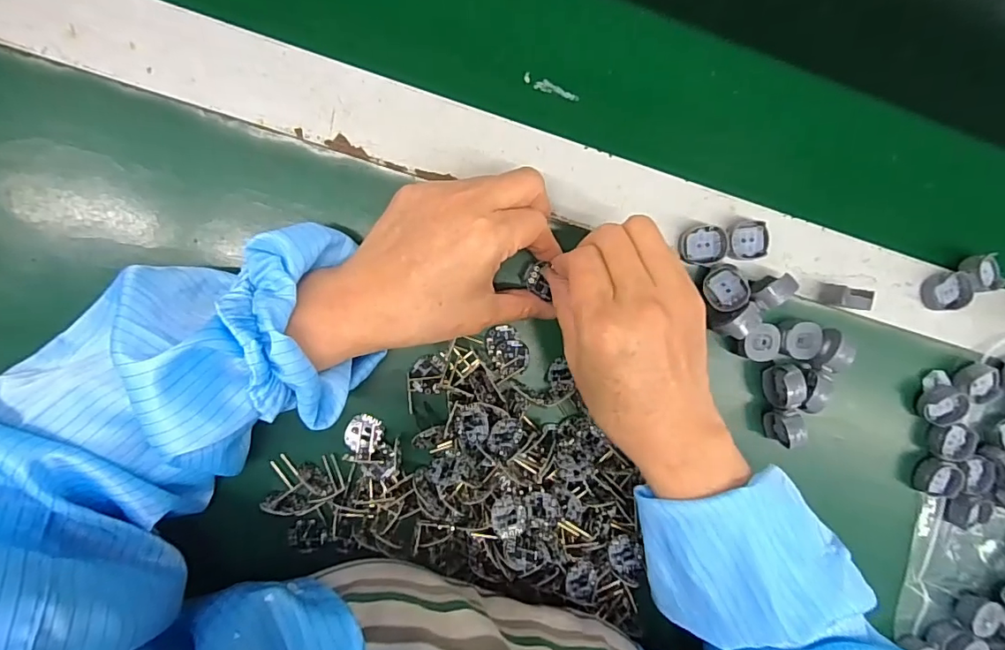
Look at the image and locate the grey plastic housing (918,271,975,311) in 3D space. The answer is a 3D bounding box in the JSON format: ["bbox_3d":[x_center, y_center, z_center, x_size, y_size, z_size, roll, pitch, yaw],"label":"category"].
[{"bbox_3d":[0.312,-0.024,0.358,0.029,0.014,0.027,0,97,-7],"label":"grey plastic housing"}]

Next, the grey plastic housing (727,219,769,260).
[{"bbox_3d":[0.158,-0.056,0.331,0.029,0.010,0.026,-11,99,-6],"label":"grey plastic housing"}]

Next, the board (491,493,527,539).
[{"bbox_3d":[0.004,0.117,0.313,0.022,0.004,0.025,10,77,-21],"label":"board"}]

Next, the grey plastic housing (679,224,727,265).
[{"bbox_3d":[0.130,-0.052,0.329,0.028,0.010,0.025,0,97,-7],"label":"grey plastic housing"}]

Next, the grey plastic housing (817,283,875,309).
[{"bbox_3d":[0.229,-0.019,0.341,0.021,0.025,0.014,12,96,-9],"label":"grey plastic housing"}]

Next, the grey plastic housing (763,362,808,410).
[{"bbox_3d":[0.190,0.041,0.344,0.012,0.032,0.030,-2,98,-7],"label":"grey plastic housing"}]

